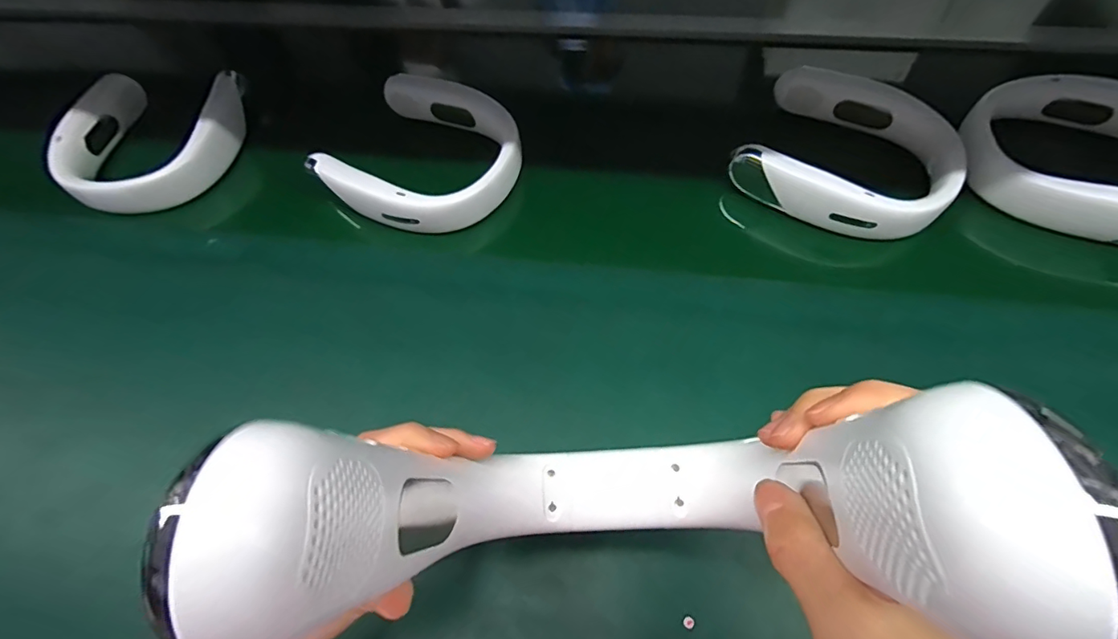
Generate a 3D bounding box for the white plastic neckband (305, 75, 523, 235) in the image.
[{"bbox_3d":[-0.143,-0.175,0.537,0.187,0.063,0.187,21,65,15],"label":"white plastic neckband"}]

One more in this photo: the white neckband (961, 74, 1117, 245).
[{"bbox_3d":[0.524,-0.160,0.489,0.193,0.052,0.190,14,63,11],"label":"white neckband"}]

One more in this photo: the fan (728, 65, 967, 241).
[{"bbox_3d":[0.303,-0.174,0.505,0.200,0.042,0.196,26,66,17],"label":"fan"}]

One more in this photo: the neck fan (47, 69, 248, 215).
[{"bbox_3d":[-0.463,-0.210,0.556,0.169,0.045,0.199,-2,61,3],"label":"neck fan"}]

